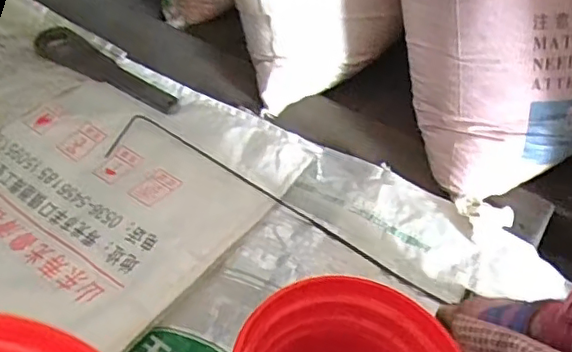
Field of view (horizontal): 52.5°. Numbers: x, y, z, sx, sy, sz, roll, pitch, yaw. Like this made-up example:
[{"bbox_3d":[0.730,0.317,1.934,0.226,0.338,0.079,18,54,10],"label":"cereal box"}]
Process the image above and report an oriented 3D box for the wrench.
[{"bbox_3d":[-0.318,-0.181,0.985,0.328,0.015,0.070,31,56,27],"label":"wrench"}]

